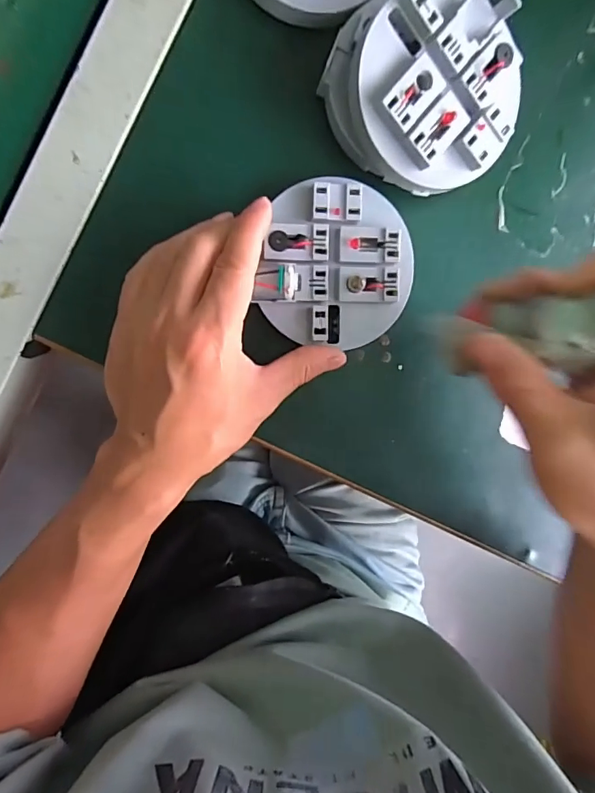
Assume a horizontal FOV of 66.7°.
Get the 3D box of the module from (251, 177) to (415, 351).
[{"bbox_3d":[0.026,-0.078,0.274,0.090,0.020,0.096,-1,95,-7],"label":"module"}]

